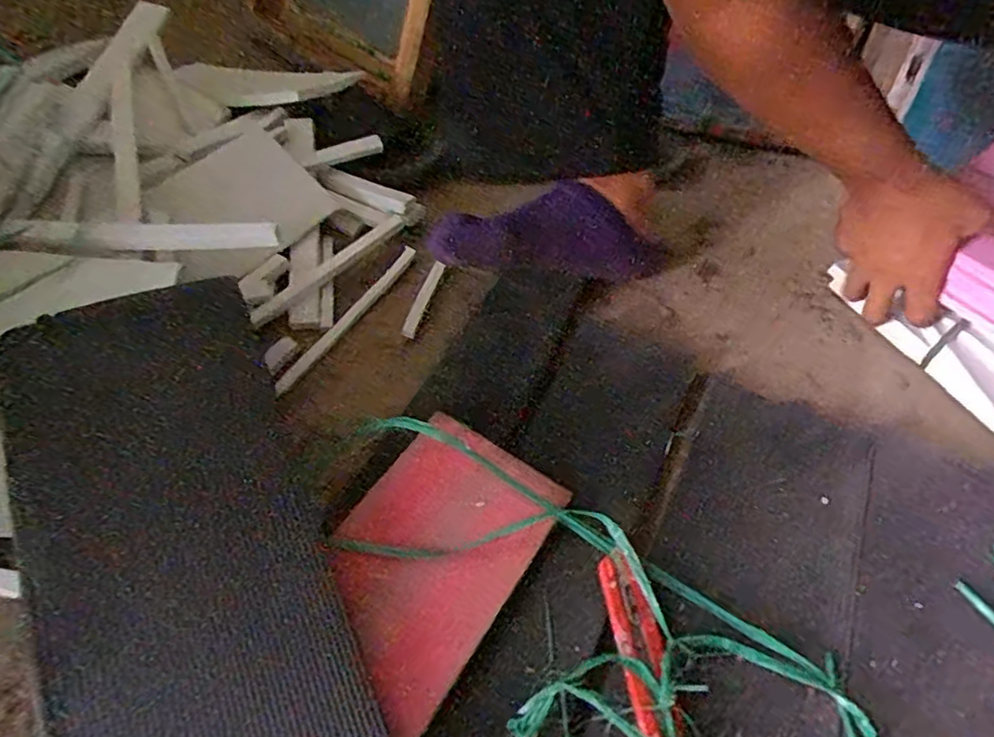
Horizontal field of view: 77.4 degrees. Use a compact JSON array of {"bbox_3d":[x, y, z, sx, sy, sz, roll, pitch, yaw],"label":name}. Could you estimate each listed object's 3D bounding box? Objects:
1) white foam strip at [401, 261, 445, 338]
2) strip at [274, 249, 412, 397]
[{"bbox_3d":[-0.071,-0.071,0.605,0.013,0.006,0.095,15,52,8],"label":"white foam strip"},{"bbox_3d":[-0.139,-0.051,0.592,0.014,0.009,0.201,26,54,16],"label":"strip"}]

